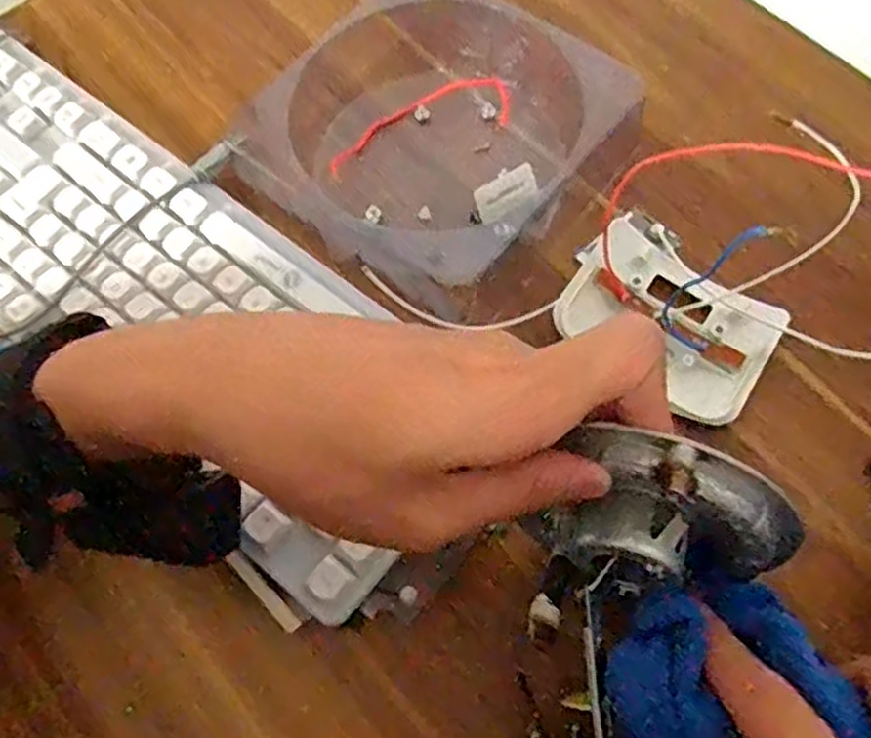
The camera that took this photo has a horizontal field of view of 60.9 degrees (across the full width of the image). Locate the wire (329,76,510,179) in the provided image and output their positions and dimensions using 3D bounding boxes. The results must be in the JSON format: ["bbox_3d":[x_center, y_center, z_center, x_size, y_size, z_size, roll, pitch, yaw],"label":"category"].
[{"bbox_3d":[-0.011,-0.141,0.426,0.114,0.012,0.037,-22,66,-10],"label":"wire"}]

